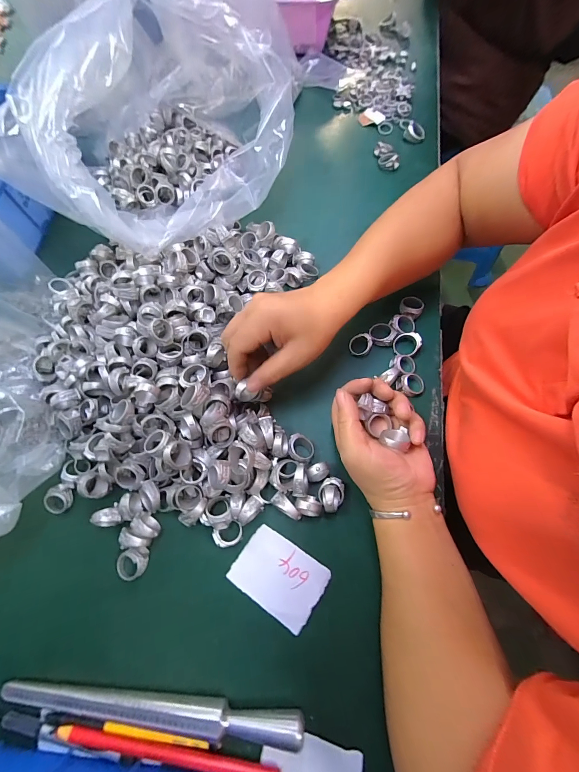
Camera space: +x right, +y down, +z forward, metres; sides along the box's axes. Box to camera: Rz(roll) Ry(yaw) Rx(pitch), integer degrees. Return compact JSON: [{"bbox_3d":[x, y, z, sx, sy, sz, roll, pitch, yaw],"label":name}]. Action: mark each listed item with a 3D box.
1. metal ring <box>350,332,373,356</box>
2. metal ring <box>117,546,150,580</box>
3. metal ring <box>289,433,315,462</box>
[{"bbox_3d":[0.080,-0.046,0.355,0.025,0.007,0.024,0,90,12],"label":"metal ring"},{"bbox_3d":[-0.141,0.159,0.285,0.027,0.012,0.023,-25,69,-6],"label":"metal ring"},{"bbox_3d":[0.012,0.062,0.316,0.024,0.017,0.028,-7,68,1],"label":"metal ring"}]

